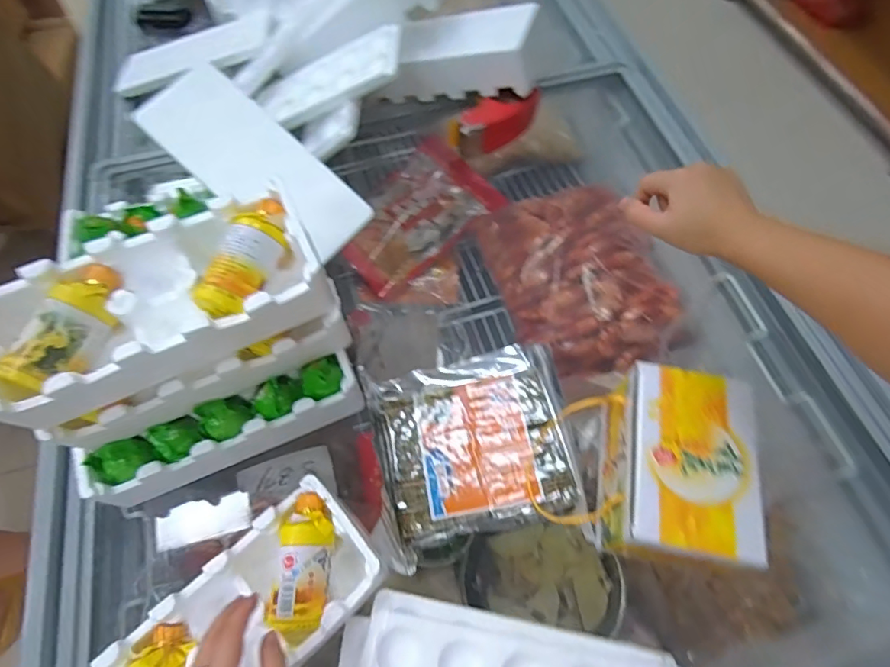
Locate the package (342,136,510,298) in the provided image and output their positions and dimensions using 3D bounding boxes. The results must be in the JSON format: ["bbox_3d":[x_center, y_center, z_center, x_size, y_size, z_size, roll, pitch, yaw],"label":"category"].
[{"bbox_3d":[-0.067,-0.234,0.991,0.324,0.055,0.213,-43,84,-16],"label":"package"}]

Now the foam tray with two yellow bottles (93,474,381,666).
[{"bbox_3d":[-0.198,0.281,0.462,0.289,0.074,0.125,-38,68,-18],"label":"foam tray with two yellow bottles"}]

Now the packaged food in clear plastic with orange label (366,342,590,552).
[{"bbox_3d":[0.039,0.116,0.567,0.217,0.034,0.203,-14,63,-7],"label":"packaged food in clear plastic with orange label"}]

